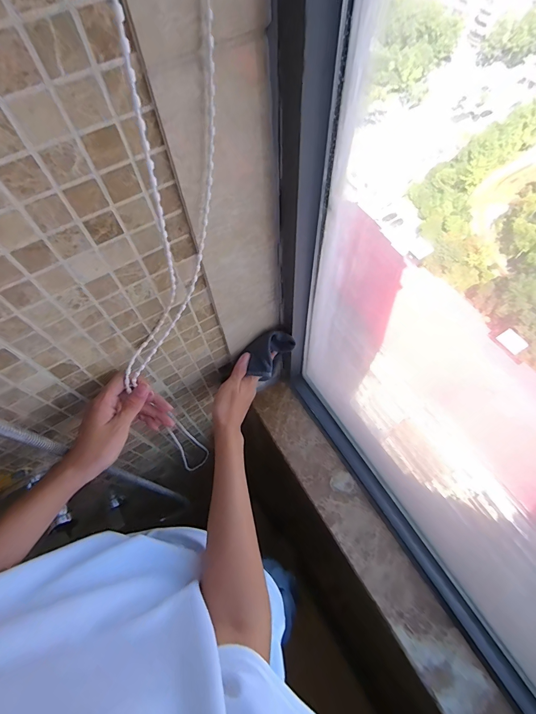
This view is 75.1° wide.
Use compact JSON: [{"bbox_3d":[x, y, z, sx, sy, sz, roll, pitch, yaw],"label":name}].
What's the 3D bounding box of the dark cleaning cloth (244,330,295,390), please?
[{"bbox_3d":[0.007,-0.004,0.551,0.082,0.035,0.069,-30,68,-15],"label":"dark cleaning cloth"}]

